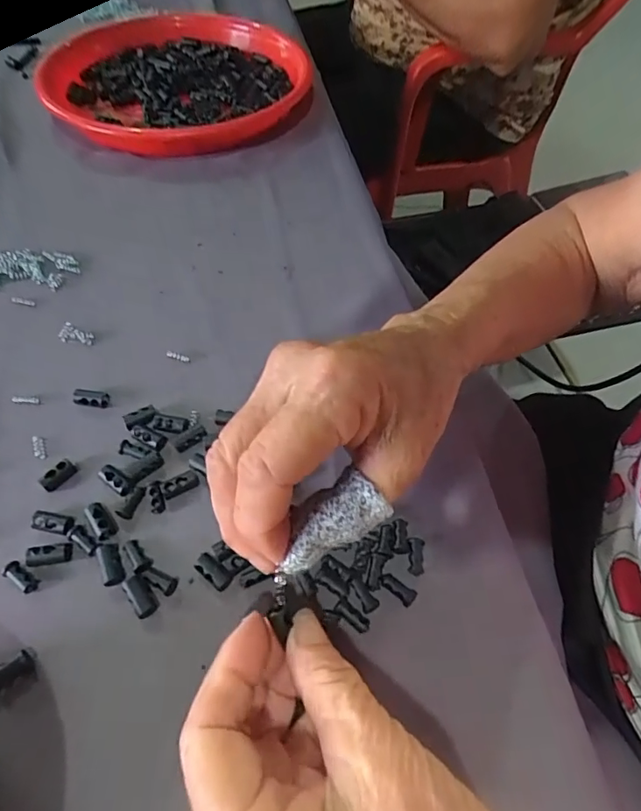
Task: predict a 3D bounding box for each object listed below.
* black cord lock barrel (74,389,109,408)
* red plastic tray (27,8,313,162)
[{"bbox_3d":[-0.133,-0.004,0.297,0.019,0.007,0.007,5,54,3],"label":"black cord lock barrel"},{"bbox_3d":[-0.135,-0.303,0.491,0.244,0.047,0.207,-15,56,-13],"label":"red plastic tray"}]

